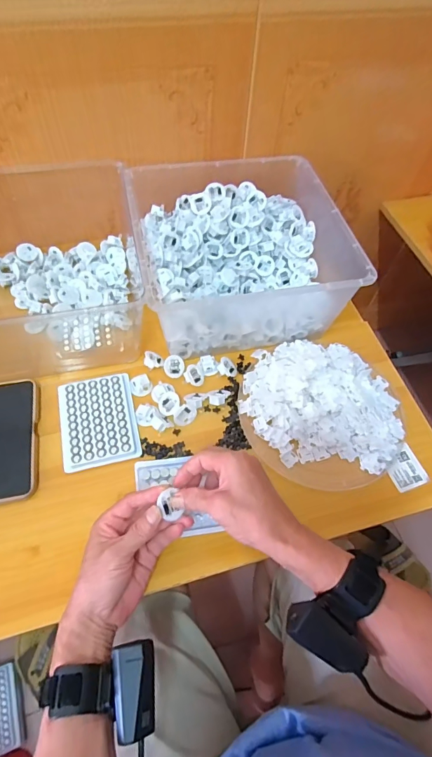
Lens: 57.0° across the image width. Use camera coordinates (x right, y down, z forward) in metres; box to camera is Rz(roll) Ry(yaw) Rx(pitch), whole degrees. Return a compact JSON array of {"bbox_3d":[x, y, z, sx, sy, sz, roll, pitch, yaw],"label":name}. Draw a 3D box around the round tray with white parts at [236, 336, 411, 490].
[{"bbox_3d":[0.152,0.040,0.561,0.226,0.052,0.215,2,58,-3],"label":"round tray with white parts"}]

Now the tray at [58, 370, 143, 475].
[{"bbox_3d":[-0.160,0.056,0.542,0.098,0.008,0.129,-11,60,-10],"label":"tray"}]

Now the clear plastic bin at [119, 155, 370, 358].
[{"bbox_3d":[0.030,-0.204,0.638,0.298,0.137,0.310,-12,60,-11],"label":"clear plastic bin"}]

